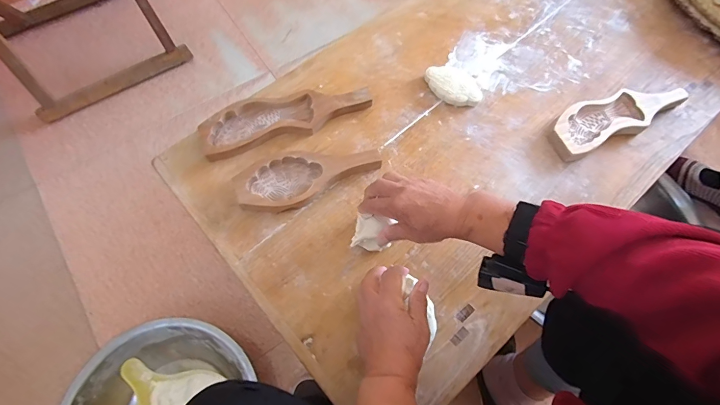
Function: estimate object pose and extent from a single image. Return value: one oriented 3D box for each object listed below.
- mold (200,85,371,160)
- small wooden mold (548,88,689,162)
[{"bbox_3d":[-0.113,-0.134,0.597,0.262,0.027,0.072,-15,69,-8],"label":"mold"},{"bbox_3d":[0.406,-0.137,0.609,0.227,0.025,0.073,-22,70,-10],"label":"small wooden mold"}]

